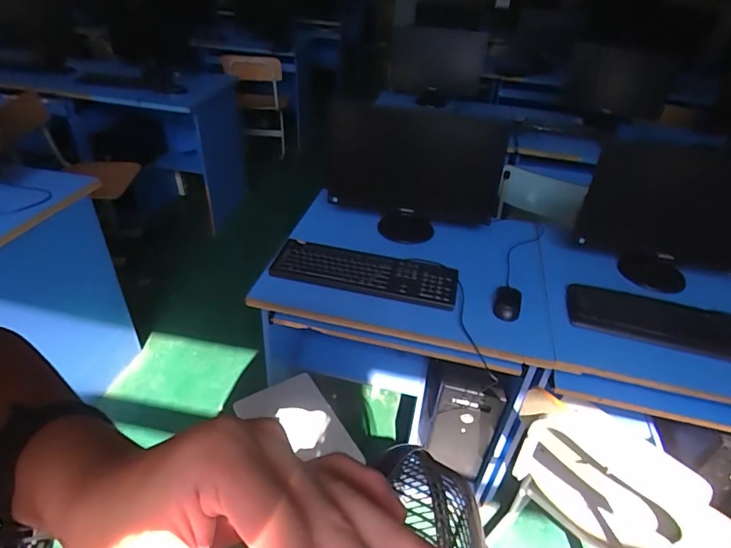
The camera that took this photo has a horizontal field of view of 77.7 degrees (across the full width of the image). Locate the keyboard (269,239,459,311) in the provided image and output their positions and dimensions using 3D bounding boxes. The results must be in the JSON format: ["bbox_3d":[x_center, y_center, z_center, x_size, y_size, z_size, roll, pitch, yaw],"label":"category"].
[{"bbox_3d":[-0.001,-0.011,1.124,0.447,0.022,0.150,12,38,9],"label":"keyboard"}]

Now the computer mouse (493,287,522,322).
[{"bbox_3d":[0.341,0.068,1.086,0.060,0.033,0.104,17,39,15],"label":"computer mouse"}]

